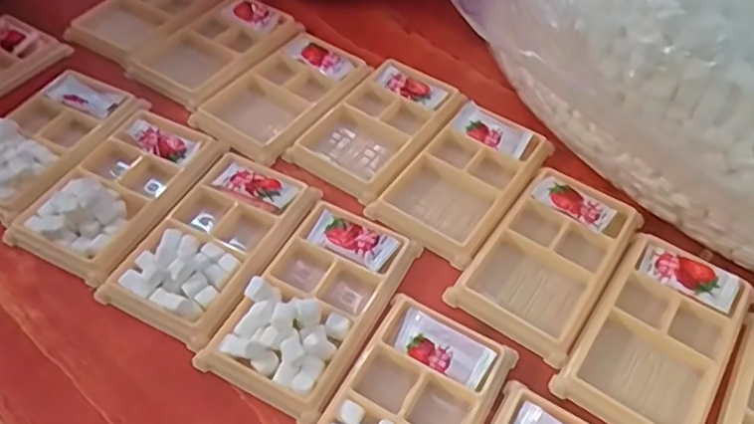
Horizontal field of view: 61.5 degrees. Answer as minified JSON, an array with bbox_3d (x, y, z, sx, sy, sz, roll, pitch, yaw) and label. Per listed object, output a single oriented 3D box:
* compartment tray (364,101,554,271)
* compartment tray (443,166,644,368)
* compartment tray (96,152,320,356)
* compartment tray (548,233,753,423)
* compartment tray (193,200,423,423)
[{"bbox_3d":[0.063,-0.024,0.457,0.077,0.017,0.130,31,57,20],"label":"compartment tray"},{"bbox_3d":[0.113,0.029,0.415,0.078,0.019,0.134,31,57,21],"label":"compartment tray"},{"bbox_3d":[-0.103,0.017,0.409,0.079,0.014,0.134,23,54,15],"label":"compartment tray"},{"bbox_3d":[0.170,0.075,0.379,0.080,0.014,0.128,30,56,20],"label":"compartment tray"},{"bbox_3d":[-0.036,0.050,0.378,0.078,0.018,0.131,25,55,17],"label":"compartment tray"}]

